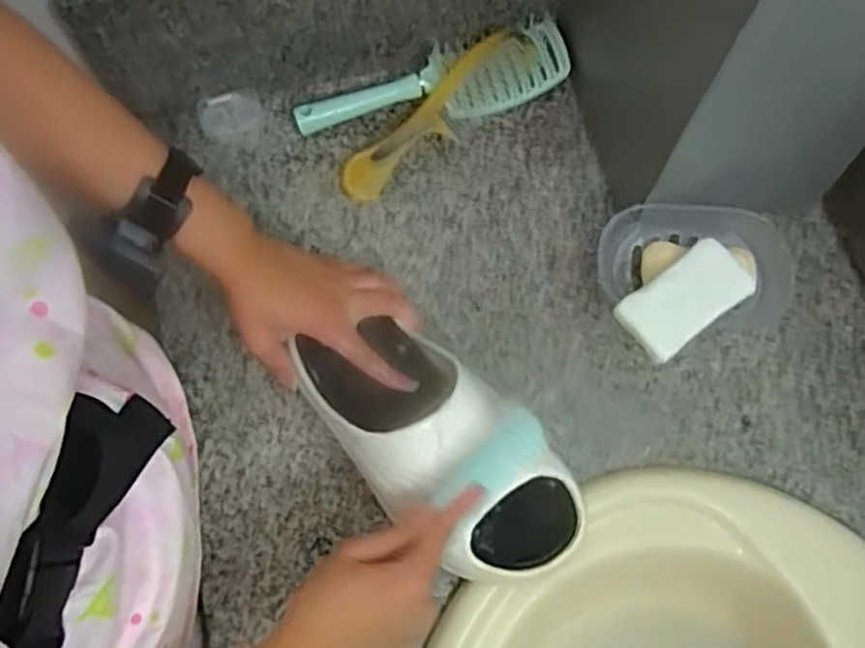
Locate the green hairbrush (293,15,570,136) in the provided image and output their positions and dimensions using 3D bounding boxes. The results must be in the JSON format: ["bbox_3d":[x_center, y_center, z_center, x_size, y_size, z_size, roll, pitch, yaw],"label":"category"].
[{"bbox_3d":[0.000,-0.221,0.687,0.252,0.035,0.069,-13,72,-5],"label":"green hairbrush"}]

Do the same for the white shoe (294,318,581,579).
[{"bbox_3d":[-0.002,0.087,0.547,0.247,0.095,0.110,38,75,14],"label":"white shoe"}]

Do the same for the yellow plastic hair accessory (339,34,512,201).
[{"bbox_3d":[-0.002,-0.189,0.677,0.043,0.027,0.211,42,76,12],"label":"yellow plastic hair accessory"}]

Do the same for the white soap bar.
[{"bbox_3d":[0.198,-0.020,0.578,0.102,0.017,0.056,-35,75,-11],"label":"white soap bar"}]

